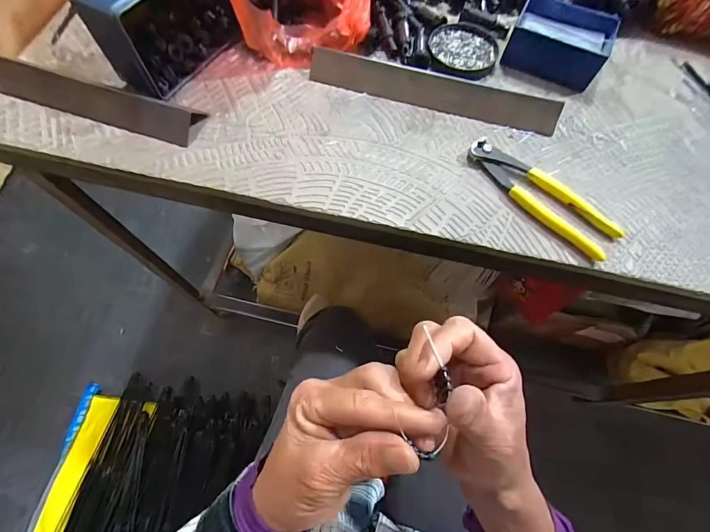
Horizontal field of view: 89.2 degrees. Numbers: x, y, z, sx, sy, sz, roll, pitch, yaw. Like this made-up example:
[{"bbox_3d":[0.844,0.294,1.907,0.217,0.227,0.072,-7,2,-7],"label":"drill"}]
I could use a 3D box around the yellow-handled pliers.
[{"bbox_3d":[0.184,-0.070,0.361,0.161,0.015,0.048,41,71,15],"label":"yellow-handled pliers"}]

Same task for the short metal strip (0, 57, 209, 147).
[{"bbox_3d":[-0.282,-0.181,0.382,0.240,0.025,0.042,18,67,6],"label":"short metal strip"}]

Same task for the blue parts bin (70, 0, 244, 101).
[{"bbox_3d":[-0.194,-0.265,0.383,0.057,0.094,0.151,33,70,12],"label":"blue parts bin"}]

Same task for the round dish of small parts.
[{"bbox_3d":[0.135,-0.275,0.453,0.082,0.012,0.087,1,67,-1],"label":"round dish of small parts"}]

